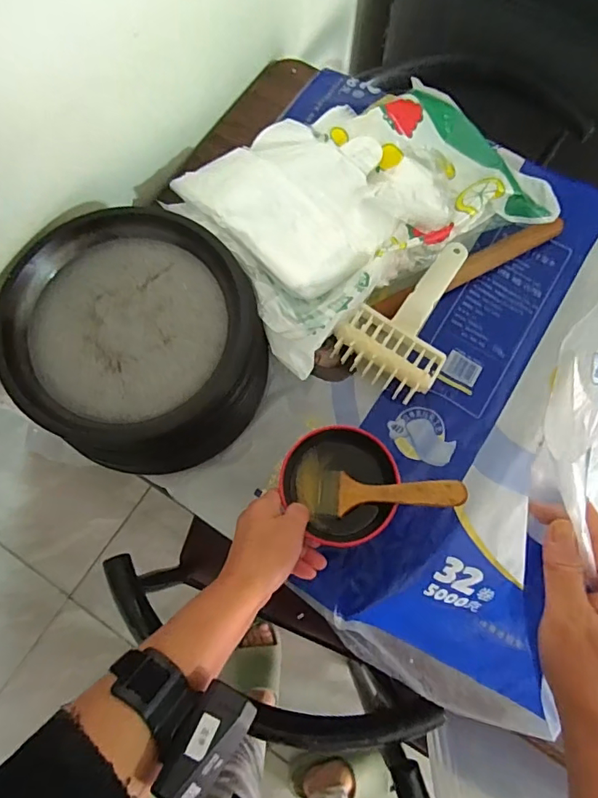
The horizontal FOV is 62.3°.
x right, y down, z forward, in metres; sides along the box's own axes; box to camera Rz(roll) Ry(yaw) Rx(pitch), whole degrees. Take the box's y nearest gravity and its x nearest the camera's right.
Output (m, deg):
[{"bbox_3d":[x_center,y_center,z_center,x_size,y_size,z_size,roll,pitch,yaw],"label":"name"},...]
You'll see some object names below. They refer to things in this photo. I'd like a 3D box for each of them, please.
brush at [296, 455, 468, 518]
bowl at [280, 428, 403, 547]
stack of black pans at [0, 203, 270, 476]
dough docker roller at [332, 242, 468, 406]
[{"bbox_3d":[0.074,0.088,0.473,0.162,0.020,0.053,-1,72,29],"label":"brush"},{"bbox_3d":[0.043,0.083,0.491,0.104,0.038,0.112,0,75,-1],"label":"bowl"},{"bbox_3d":[-0.167,-0.061,0.519,0.241,0.093,0.289,-25,77,-7],"label":"stack of black pans"},{"bbox_3d":[0.133,-0.100,0.570,0.114,0.051,0.191,32,77,7],"label":"dough docker roller"}]

